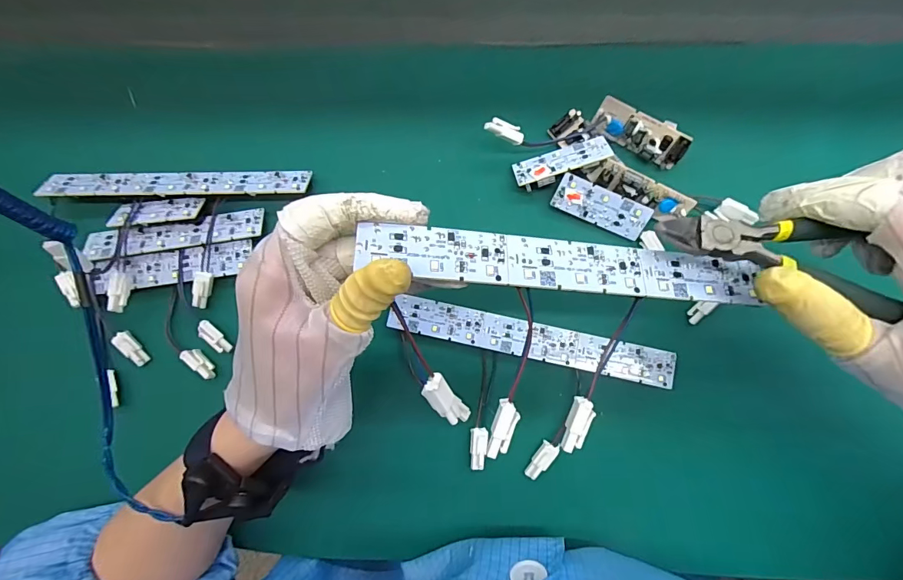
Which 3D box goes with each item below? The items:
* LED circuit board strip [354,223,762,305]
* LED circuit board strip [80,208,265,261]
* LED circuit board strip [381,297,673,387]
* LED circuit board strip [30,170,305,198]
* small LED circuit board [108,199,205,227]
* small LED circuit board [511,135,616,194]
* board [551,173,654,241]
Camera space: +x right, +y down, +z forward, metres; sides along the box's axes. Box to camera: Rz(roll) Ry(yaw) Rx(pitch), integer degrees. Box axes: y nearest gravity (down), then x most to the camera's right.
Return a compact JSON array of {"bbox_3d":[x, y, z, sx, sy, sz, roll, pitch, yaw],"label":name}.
[{"bbox_3d":[0.053,-0.011,0.190,0.181,0.004,0.024,5,69,-10],"label":"LED circuit board strip"},{"bbox_3d":[-0.198,-0.040,0.304,0.125,0.009,0.024,-8,85,2],"label":"LED circuit board strip"},{"bbox_3d":[0.053,0.034,0.293,0.189,0.010,0.025,12,86,3],"label":"LED circuit board strip"},{"bbox_3d":[-0.199,-0.077,0.311,0.196,0.005,0.025,0,53,4],"label":"LED circuit board strip"},{"bbox_3d":[-0.211,-0.056,0.308,0.066,0.005,0.022,-3,56,5],"label":"small LED circuit board"},{"bbox_3d":[0.076,-0.088,0.296,0.065,0.006,0.025,-18,53,8],"label":"small LED circuit board"},{"bbox_3d":[0.102,-0.056,0.292,0.064,0.004,0.024,23,118,0],"label":"board"}]

